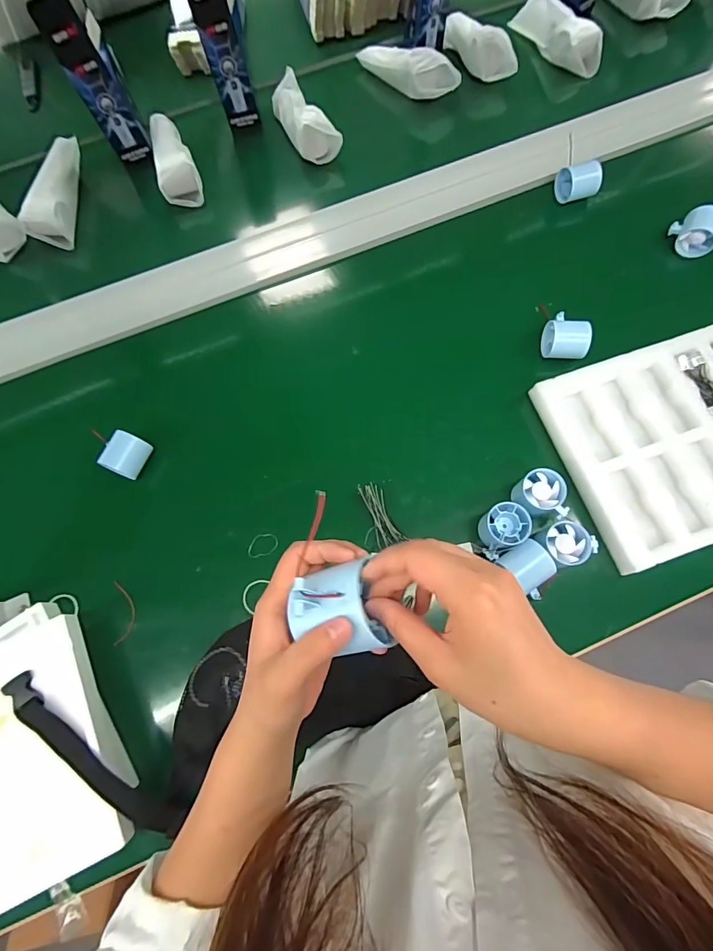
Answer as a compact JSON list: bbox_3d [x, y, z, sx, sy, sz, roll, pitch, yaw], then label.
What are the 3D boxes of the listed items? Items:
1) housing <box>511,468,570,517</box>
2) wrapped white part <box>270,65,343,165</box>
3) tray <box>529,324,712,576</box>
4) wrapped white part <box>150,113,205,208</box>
[{"bbox_3d":[0.242,0.024,0.578,0.065,0.039,0.058,10,74,5],"label":"housing"},{"bbox_3d":[-0.100,-0.670,0.825,0.082,0.071,0.176,-24,73,-5],"label":"wrapped white part"},{"bbox_3d":[0.448,-0.057,0.597,0.322,0.025,0.274,-19,73,-3],"label":"tray"},{"bbox_3d":[-0.333,-0.579,0.805,0.079,0.043,0.199,-17,73,-3],"label":"wrapped white part"}]

